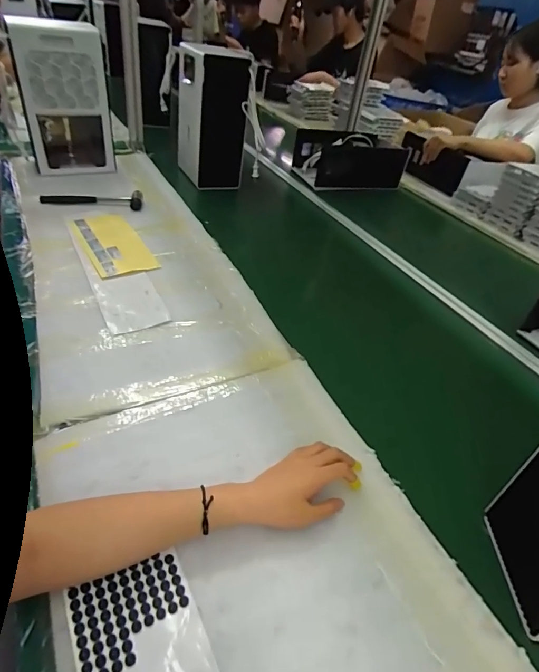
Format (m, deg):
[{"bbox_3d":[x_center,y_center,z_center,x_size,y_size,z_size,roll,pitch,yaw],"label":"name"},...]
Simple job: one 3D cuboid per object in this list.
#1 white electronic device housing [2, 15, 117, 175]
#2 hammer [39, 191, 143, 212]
[{"bbox_3d":[-0.572,-0.667,1.165,0.204,0.341,0.305,-11,42,-24],"label":"white electronic device housing"},{"bbox_3d":[-0.445,-0.342,1.053,0.243,0.030,0.054,4,38,-7],"label":"hammer"}]

